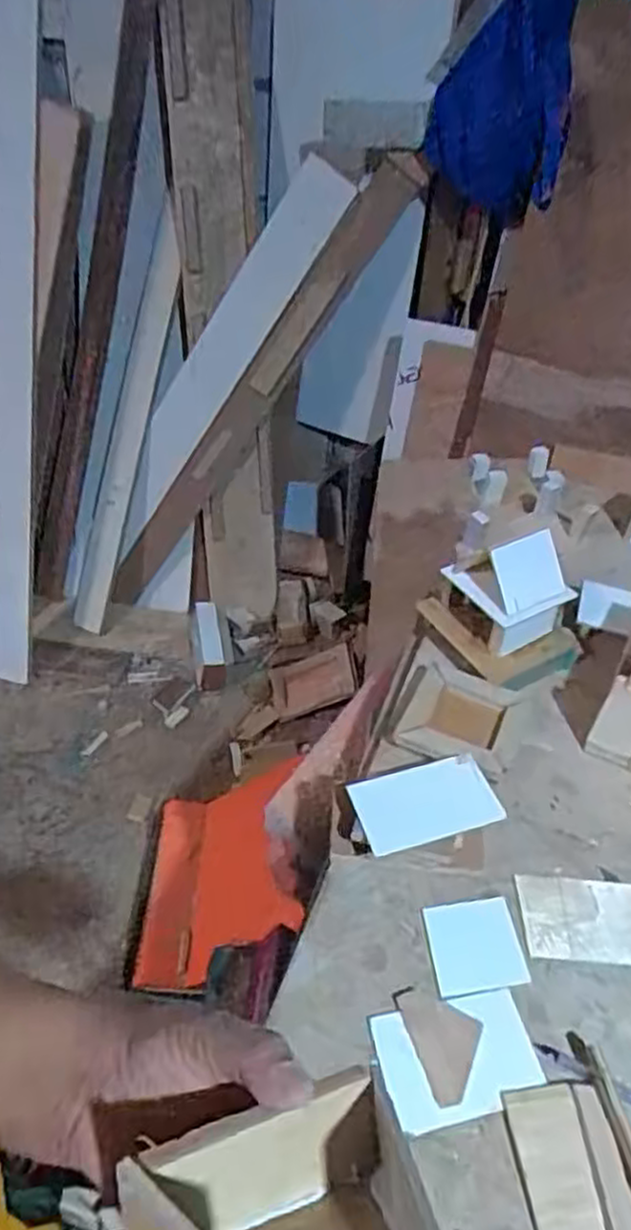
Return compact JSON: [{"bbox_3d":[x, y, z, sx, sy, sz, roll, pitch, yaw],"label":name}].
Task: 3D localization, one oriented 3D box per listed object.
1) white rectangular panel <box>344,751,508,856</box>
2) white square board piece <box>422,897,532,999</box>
[{"bbox_3d":[0.093,0.159,0.639,0.116,0.012,0.070,-15,50,-7],"label":"white rectangular panel"},{"bbox_3d":[0.127,0.263,0.597,0.074,0.007,0.069,-4,42,-10],"label":"white square board piece"}]

